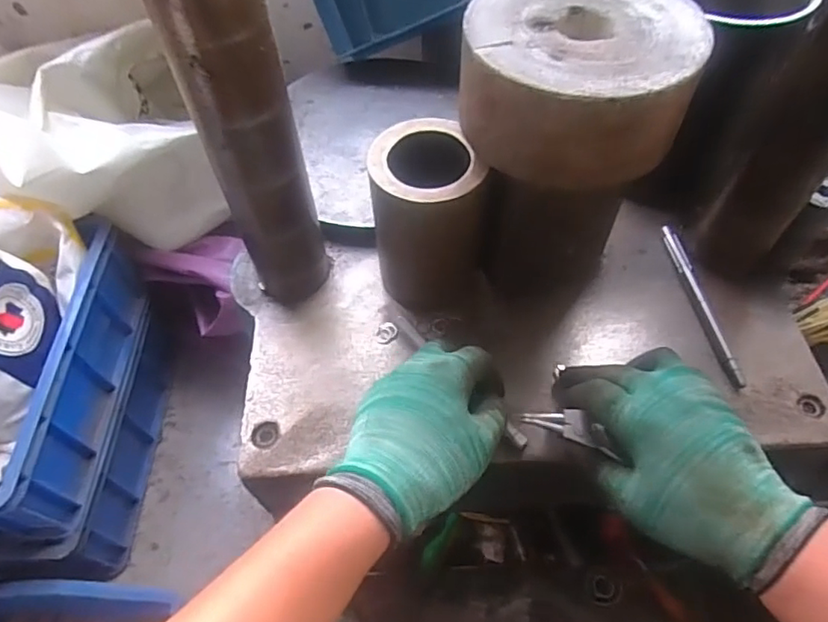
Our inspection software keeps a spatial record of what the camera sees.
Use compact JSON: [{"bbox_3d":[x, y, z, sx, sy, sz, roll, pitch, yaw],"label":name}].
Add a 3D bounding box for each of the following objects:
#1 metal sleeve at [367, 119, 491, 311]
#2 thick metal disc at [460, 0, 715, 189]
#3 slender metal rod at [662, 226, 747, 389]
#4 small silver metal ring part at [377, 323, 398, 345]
[{"bbox_3d":[0.013,-0.077,0.451,0.087,0.114,0.093,6,57,6],"label":"metal sleeve"},{"bbox_3d":[0.105,-0.153,0.368,0.141,0.070,0.145,-1,56,1],"label":"thick metal disc"},{"bbox_3d":[0.247,-0.008,0.487,0.013,0.011,0.161,-7,56,-3],"label":"slender metal rod"},{"bbox_3d":[-0.023,0.019,0.480,0.016,0.004,0.021,13,58,10],"label":"small silver metal ring part"}]

